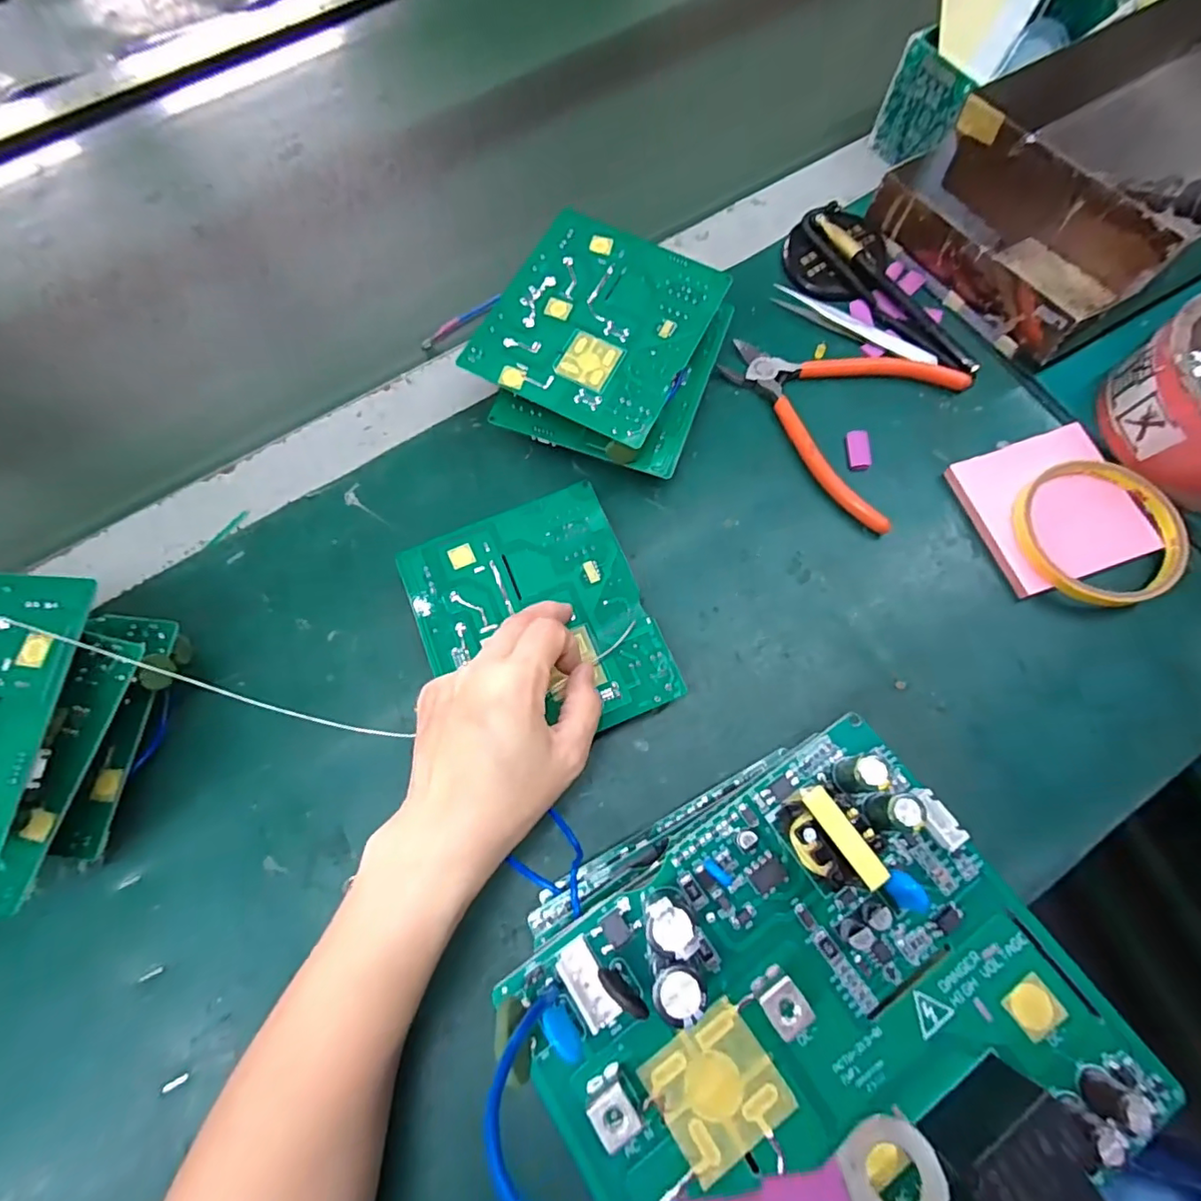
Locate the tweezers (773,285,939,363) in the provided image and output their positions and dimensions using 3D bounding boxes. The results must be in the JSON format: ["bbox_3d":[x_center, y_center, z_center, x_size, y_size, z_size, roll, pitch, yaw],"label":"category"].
[{"bbox_3d":[0.168,-0.182,0.374,0.112,0.006,0.015,33,76,12],"label":"tweezers"}]

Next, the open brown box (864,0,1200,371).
[{"bbox_3d":[0.373,-0.298,0.373,0.339,0.066,0.180,-29,73,-7],"label":"open brown box"}]

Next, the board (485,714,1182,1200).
[{"bbox_3d":[0.055,0.108,0.133,0.128,0.028,0.109,-32,73,-9],"label":"board"}]

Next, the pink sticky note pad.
[{"bbox_3d":[0.263,-0.055,0.326,0.088,0.013,0.086,-19,72,-4],"label":"pink sticky note pad"}]

